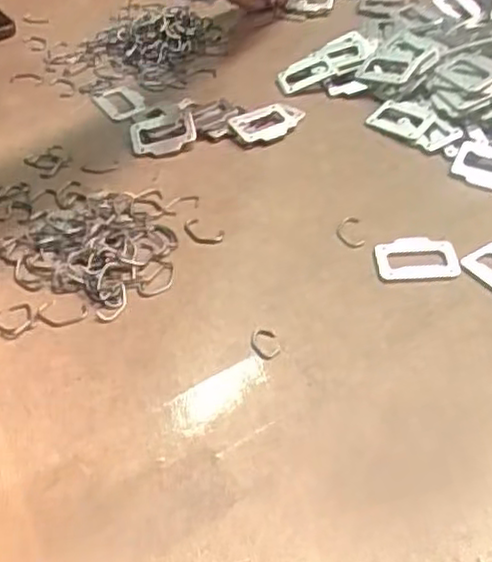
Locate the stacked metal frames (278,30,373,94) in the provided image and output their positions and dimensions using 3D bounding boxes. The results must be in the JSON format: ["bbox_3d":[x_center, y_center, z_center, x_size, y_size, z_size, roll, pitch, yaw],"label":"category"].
[{"bbox_3d":[0.074,-0.201,0.644,0.098,0.005,0.046,-29,52,-10],"label":"stacked metal frames"}]

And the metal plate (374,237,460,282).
[{"bbox_3d":[0.113,-0.016,0.464,0.054,0.004,0.036,-4,44,-1],"label":"metal plate"}]

